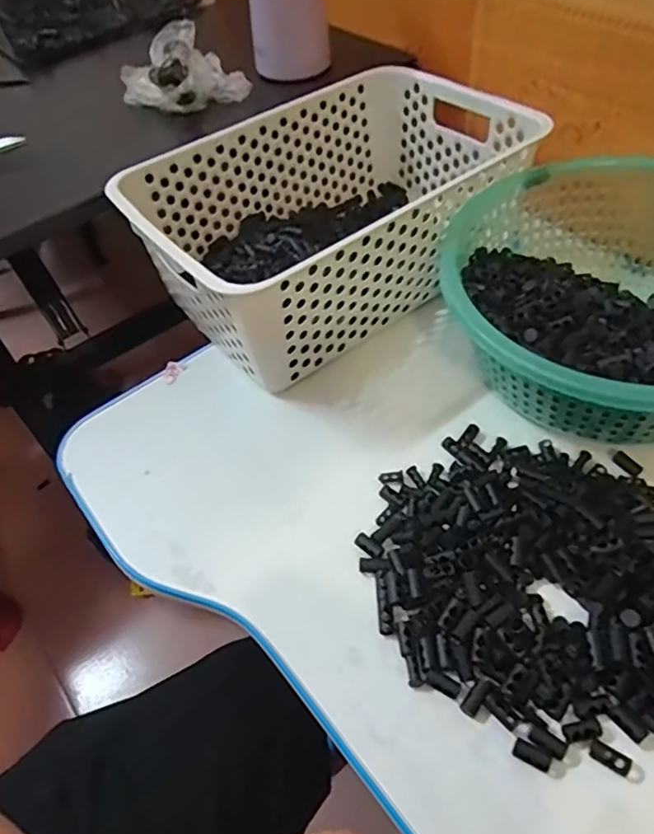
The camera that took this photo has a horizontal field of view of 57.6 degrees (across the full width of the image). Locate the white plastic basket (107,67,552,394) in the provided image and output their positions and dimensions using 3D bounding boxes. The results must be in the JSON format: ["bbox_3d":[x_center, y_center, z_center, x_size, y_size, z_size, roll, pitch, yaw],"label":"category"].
[{"bbox_3d":[0.009,-0.170,0.500,0.304,0.110,0.197,-36,57,-21],"label":"white plastic basket"}]

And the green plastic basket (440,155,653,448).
[{"bbox_3d":[0.198,-0.076,0.414,0.225,0.093,0.228,13,54,16],"label":"green plastic basket"}]

